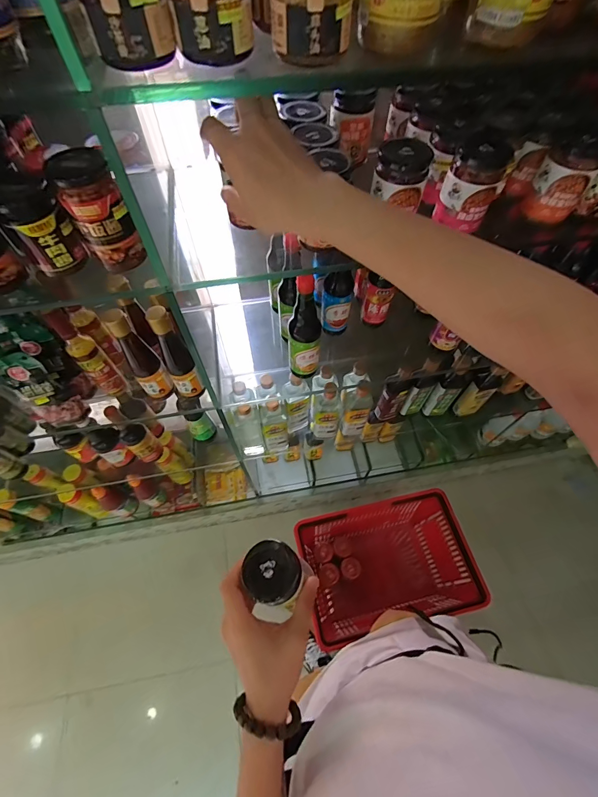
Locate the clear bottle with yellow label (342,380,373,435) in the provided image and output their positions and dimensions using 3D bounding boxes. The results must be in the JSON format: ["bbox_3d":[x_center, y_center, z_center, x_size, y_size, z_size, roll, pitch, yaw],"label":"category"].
[{"bbox_3d":[0.151,0.024,0.895,0.067,0.207,0.056,1,59,1],"label":"clear bottle with yellow label"}]

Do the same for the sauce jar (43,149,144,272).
[{"bbox_3d":[-0.228,-0.214,0.401,0.064,0.117,0.064,-29,63,-16],"label":"sauce jar"}]

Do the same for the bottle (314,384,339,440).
[{"bbox_3d":[0.069,0.036,0.894,0.077,0.222,0.044,7,59,5],"label":"bottle"}]

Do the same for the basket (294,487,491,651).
[{"bbox_3d":[0.253,0.524,1.097,0.470,0.295,0.317,-10,59,-6],"label":"basket"}]

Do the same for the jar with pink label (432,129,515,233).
[{"bbox_3d":[0.223,-0.275,0.445,0.067,0.092,0.066,24,62,14],"label":"jar with pink label"}]

